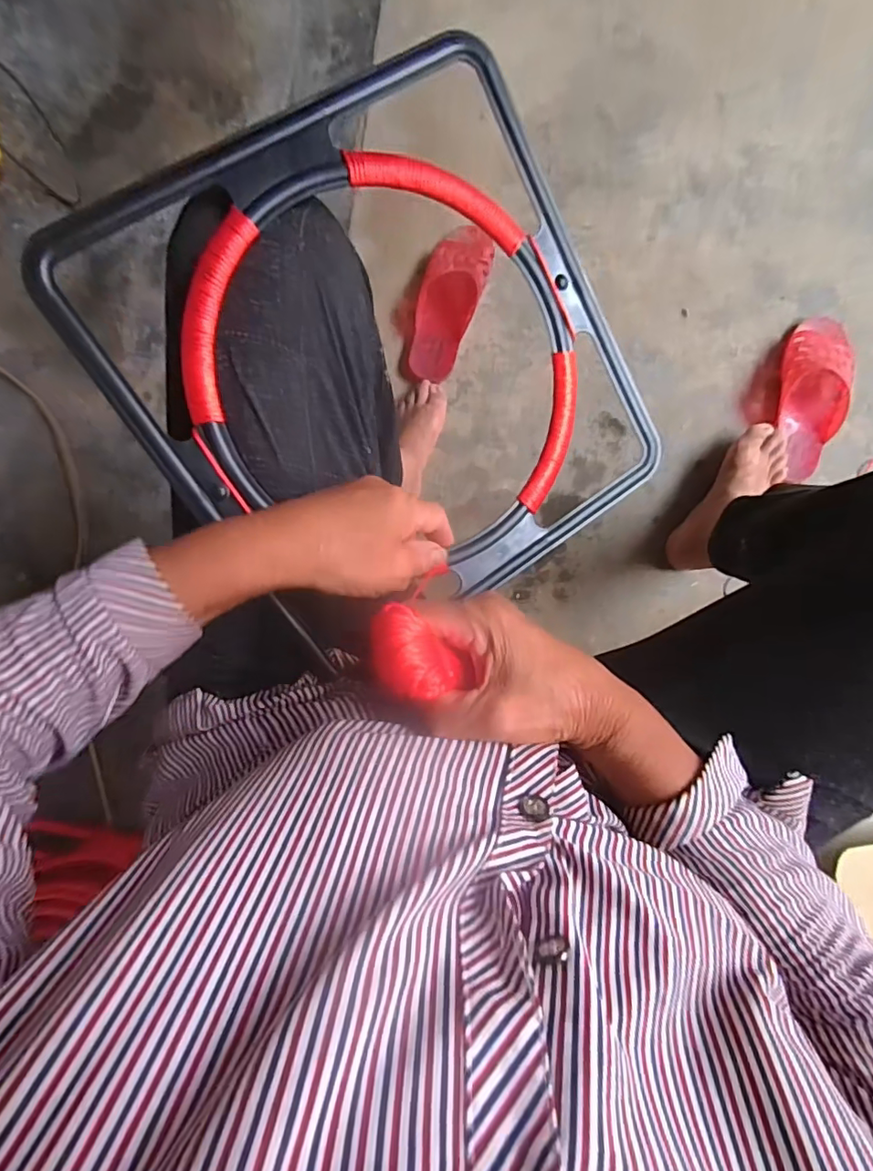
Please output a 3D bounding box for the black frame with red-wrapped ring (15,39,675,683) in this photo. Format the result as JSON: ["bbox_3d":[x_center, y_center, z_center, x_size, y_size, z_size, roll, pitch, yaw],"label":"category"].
[{"bbox_3d":[-0.020,-0.141,0.365,0.321,0.014,0.319,-36,109,-9],"label":"black frame with red-wrapped ring"}]

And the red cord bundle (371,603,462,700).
[{"bbox_3d":[-0.013,0.037,0.282,0.032,0.033,0.054,-45,84,1],"label":"red cord bundle"}]

